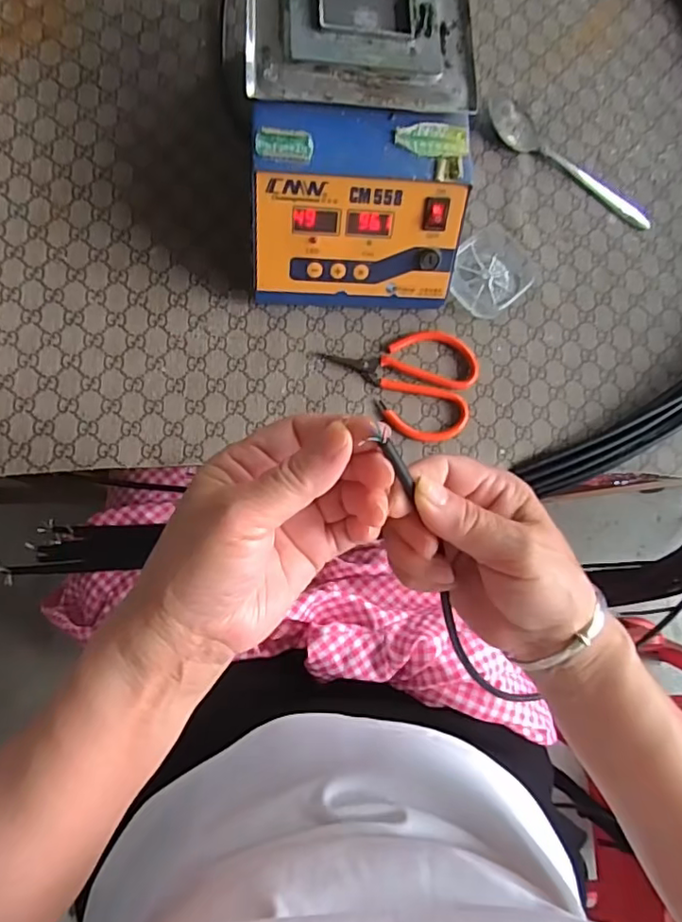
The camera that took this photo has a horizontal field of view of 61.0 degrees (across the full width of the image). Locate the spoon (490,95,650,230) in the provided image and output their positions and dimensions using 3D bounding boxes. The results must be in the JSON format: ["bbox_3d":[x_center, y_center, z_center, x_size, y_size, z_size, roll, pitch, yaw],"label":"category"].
[{"bbox_3d":[0.184,-0.239,0.467,0.157,0.007,0.035,35,82,-2],"label":"spoon"}]

